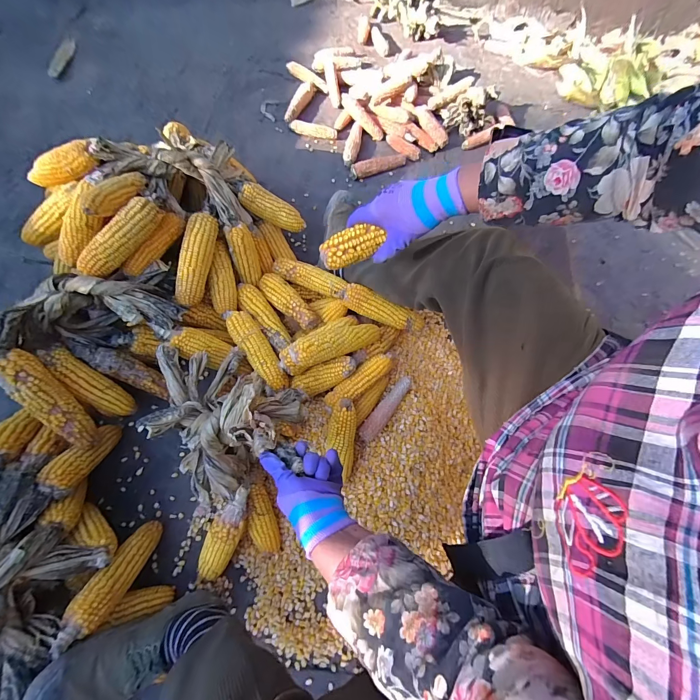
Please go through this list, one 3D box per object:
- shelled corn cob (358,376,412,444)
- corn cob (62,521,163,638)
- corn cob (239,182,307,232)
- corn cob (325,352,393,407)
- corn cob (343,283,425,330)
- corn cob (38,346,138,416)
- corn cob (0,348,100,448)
[{"bbox_3d":[0.076,0.124,0.685,0.036,0.028,0.160,41,73,11],"label":"shelled corn cob"},{"bbox_3d":[-0.383,0.377,0.552,0.056,0.192,0.063,5,105,2],"label":"corn cob"},{"bbox_3d":[-0.176,-0.324,0.759,0.159,0.054,0.042,23,64,-29],"label":"corn cob"},{"bbox_3d":[0.022,0.062,0.663,0.157,0.034,0.040,-34,75,-14],"label":"corn cob"},{"bbox_3d":[0.078,-0.089,0.727,0.189,0.043,0.045,21,67,-14],"label":"corn cob"},{"bbox_3d":[-0.485,0.066,0.615,0.054,0.182,0.039,-47,33,-17],"label":"corn cob"},{"bbox_3d":[-0.508,0.091,0.562,0.055,0.208,0.047,-23,35,-10],"label":"corn cob"}]

